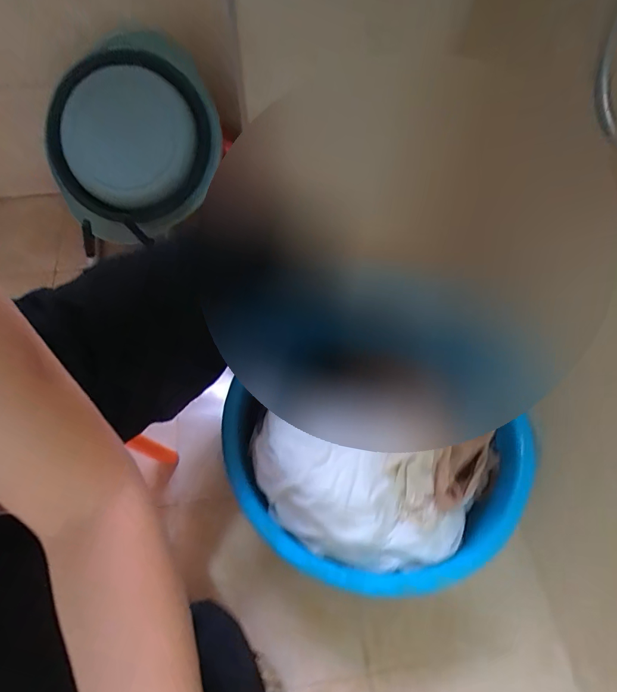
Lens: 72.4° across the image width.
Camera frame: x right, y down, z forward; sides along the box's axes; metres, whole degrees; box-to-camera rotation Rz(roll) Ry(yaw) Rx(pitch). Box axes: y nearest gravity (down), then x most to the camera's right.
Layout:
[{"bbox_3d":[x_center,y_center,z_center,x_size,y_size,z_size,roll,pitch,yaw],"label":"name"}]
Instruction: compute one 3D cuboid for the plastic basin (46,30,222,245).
[{"bbox_3d":[-0.355,-0.418,0.869,0.361,0.342,0.057,-19,19,5],"label":"plastic basin"}]

